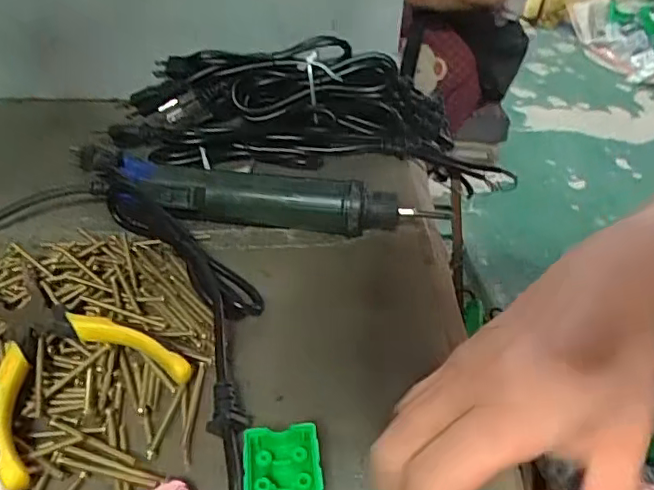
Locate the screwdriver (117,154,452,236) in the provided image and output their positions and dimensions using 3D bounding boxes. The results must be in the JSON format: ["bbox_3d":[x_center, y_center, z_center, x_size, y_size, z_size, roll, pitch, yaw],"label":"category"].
[{"bbox_3d":[-0.039,-0.033,0.446,0.248,0.042,0.037,5,38,3],"label":"screwdriver"}]

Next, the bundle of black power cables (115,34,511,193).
[{"bbox_3d":[-0.026,-0.125,0.556,0.349,0.109,0.119,-1,38,-4],"label":"bundle of black power cables"}]

